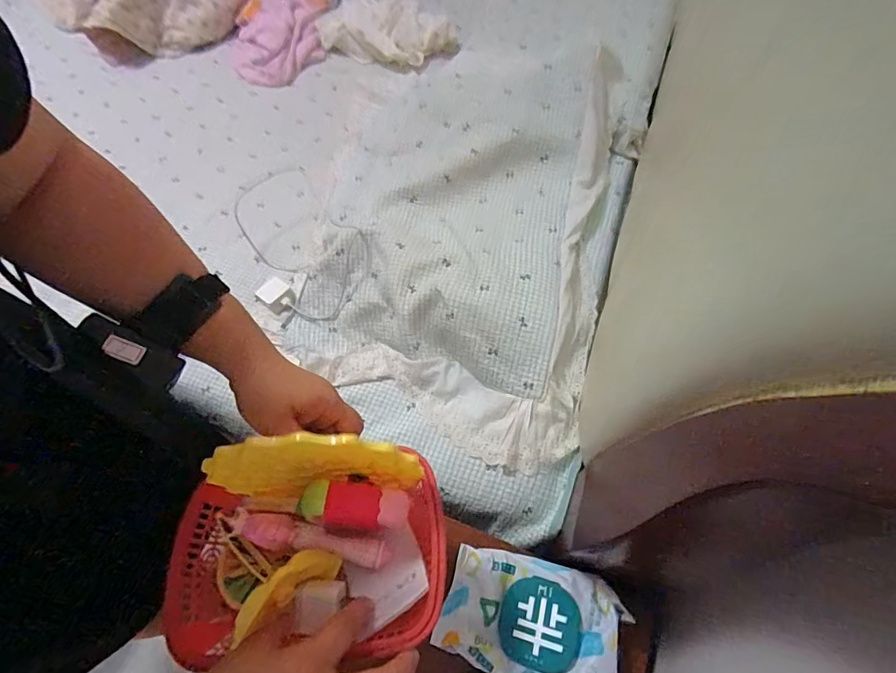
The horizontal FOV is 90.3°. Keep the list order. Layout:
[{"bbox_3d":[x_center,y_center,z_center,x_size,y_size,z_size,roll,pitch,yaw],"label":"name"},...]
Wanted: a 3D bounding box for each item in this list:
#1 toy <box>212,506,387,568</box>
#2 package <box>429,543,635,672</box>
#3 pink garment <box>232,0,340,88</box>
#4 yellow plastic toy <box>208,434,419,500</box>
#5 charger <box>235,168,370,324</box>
[{"bbox_3d":[-0.115,0.167,0.368,0.133,0.023,0.024,10,61,3],"label":"toy"},{"bbox_3d":[0.090,0.313,0.498,0.187,0.063,0.117,15,61,6],"label":"package"},{"bbox_3d":[-0.432,-0.861,1.205,0.224,0.070,0.536,5,61,0],"label":"pink garment"},{"bbox_3d":[-0.103,0.102,0.347,0.159,0.127,0.017,-3,61,-4],"label":"yellow plastic toy"},{"bbox_3d":[-0.299,-0.184,0.832,0.208,0.061,0.441,-45,58,1],"label":"charger"}]

